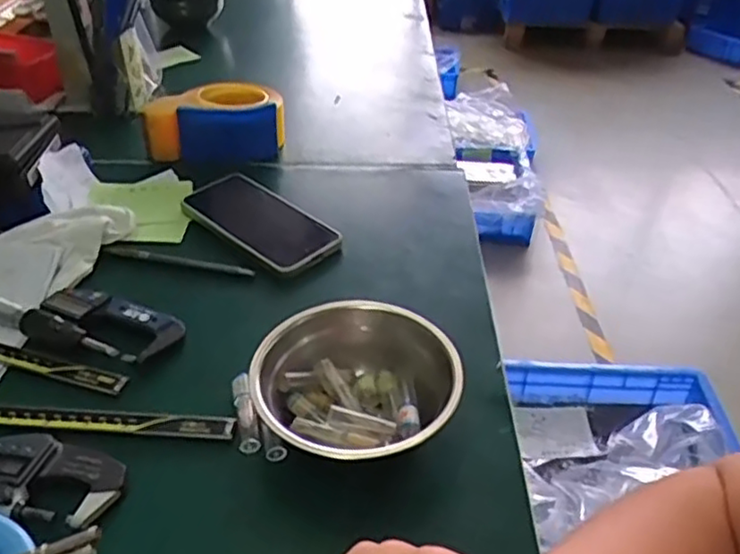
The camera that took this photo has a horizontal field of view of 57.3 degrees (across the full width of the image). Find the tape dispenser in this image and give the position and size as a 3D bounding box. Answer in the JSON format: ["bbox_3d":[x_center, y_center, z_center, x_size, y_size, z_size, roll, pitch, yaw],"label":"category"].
[{"bbox_3d":[-0.163,-0.166,0.737,0.134,0.065,0.086,4,37,2],"label":"tape dispenser"}]

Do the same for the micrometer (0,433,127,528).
[{"bbox_3d":[-0.227,0.116,0.399,0.158,0.018,0.053,2,37,0],"label":"micrometer"}]

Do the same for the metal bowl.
[{"bbox_3d":[-0.007,0.073,0.433,0.120,0.059,0.122,1,37,-1],"label":"metal bowl"}]

